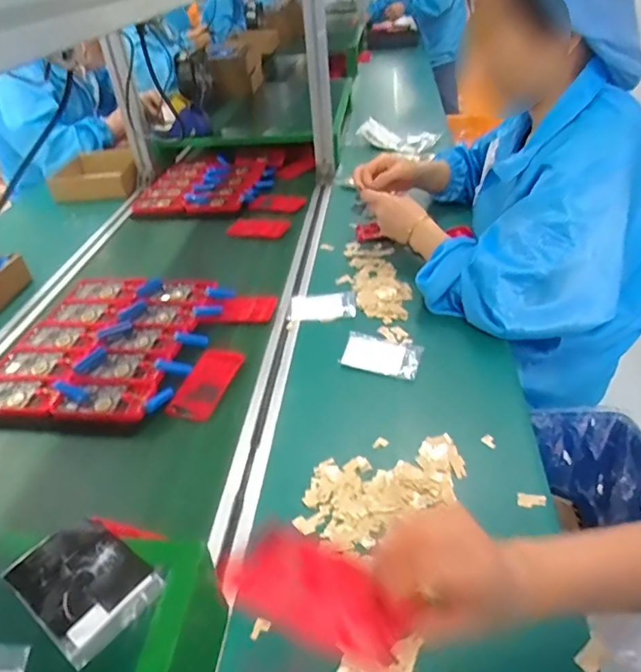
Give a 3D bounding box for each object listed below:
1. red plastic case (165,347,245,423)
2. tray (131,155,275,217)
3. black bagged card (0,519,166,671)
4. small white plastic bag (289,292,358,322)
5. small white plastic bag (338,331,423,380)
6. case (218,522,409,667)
[{"bbox_3d":[-0.152,0.058,0.708,0.063,0.009,0.122,11,40,17],"label":"red plastic case"},{"bbox_3d":[-0.270,-0.370,1.280,0.288,0.038,0.297,-1,37,6],"label":"tray"},{"bbox_3d":[-0.175,0.178,0.389,0.108,0.005,0.072,24,46,31],"label":"black bagged card"},{"bbox_3d":[0.004,-0.048,0.843,0.103,0.014,0.065,0,37,7],"label":"small white plastic bag"},{"bbox_3d":[0.087,0.024,0.738,0.106,0.014,0.071,12,40,18],"label":"small white plastic bag"},{"bbox_3d":[-0.005,0.158,0.330,0.127,0.009,0.053,9,36,41],"label":"case"}]

